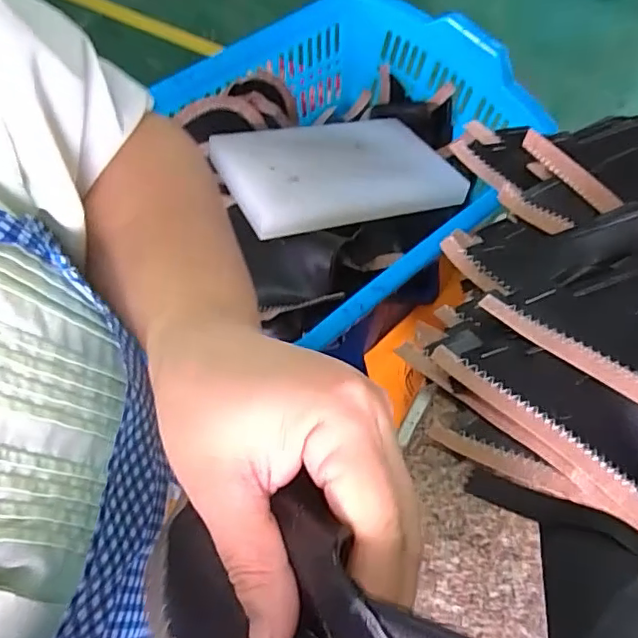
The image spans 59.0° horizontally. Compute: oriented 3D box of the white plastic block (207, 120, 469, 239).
[{"bbox_3d":[0.024,-0.202,0.745,0.299,0.024,0.205,-12,52,-21],"label":"white plastic block"}]

